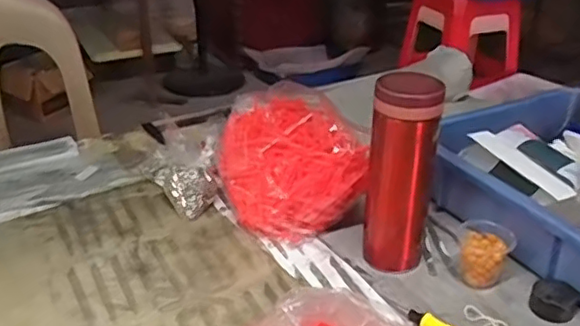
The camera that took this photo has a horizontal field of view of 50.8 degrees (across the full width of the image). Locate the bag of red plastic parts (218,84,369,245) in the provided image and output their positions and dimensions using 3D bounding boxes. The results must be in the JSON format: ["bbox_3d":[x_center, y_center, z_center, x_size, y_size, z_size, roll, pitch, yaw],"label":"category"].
[{"bbox_3d":[-0.004,-0.008,0.682,0.145,0.109,0.187,-1,29,-7],"label":"bag of red plastic parts"}]

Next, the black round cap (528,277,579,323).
[{"bbox_3d":[0.236,0.121,0.544,0.036,0.028,0.036,2,29,-1],"label":"black round cap"}]

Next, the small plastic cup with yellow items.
[{"bbox_3d":[0.183,0.083,0.583,0.053,0.049,0.064,16,31,24],"label":"small plastic cup with yellow items"}]

